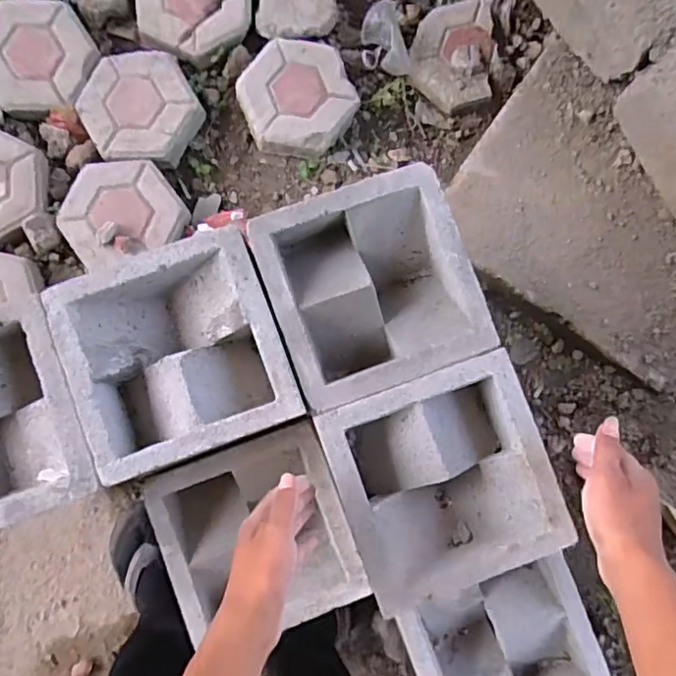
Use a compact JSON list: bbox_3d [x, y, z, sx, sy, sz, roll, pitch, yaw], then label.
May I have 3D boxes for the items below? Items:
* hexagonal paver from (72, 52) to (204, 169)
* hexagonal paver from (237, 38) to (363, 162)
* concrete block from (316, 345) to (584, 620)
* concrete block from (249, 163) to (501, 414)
[{"bbox_3d":[-0.359,-0.414,1.061,0.198,0.047,0.217,-31,86,-4],"label":"hexagonal paver"},{"bbox_3d":[-0.076,-0.443,1.075,0.202,0.058,0.214,-23,86,-3],"label":"hexagonal paver"},{"bbox_3d":[0.100,0.138,0.577,0.200,0.069,0.207,-19,85,-6],"label":"concrete block"},{"bbox_3d":[0.031,-0.054,0.594,0.196,0.067,0.208,-19,85,-6],"label":"concrete block"}]

